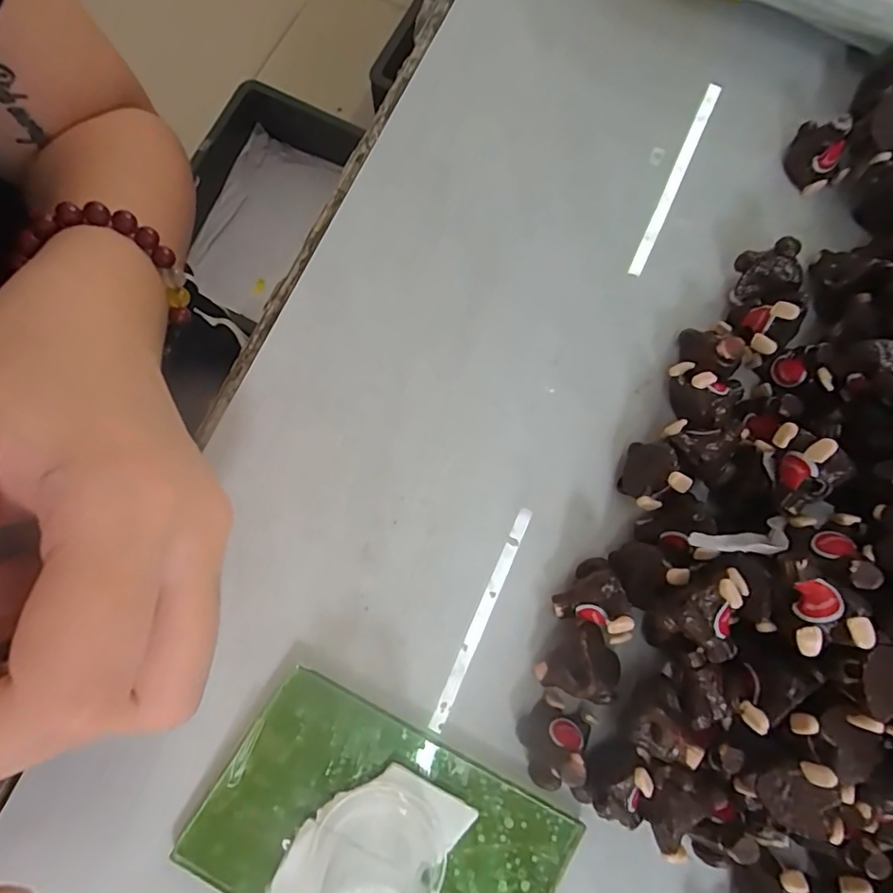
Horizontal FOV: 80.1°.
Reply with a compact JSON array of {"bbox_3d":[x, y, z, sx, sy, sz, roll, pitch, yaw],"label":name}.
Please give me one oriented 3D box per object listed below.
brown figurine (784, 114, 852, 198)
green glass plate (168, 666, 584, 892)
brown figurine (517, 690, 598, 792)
[{"bbox_3d":[0.138,-0.109,0.196,0.013,0.024,0.023,-25,81,-5],"label":"brown figurine"},{"bbox_3d":[-0.019,0.119,0.160,0.102,0.007,0.068,32,80,5],"label":"green glass plate"},{"bbox_3d":[0.032,0.088,0.160,0.018,0.021,0.023,27,80,4],"label":"brown figurine"}]

